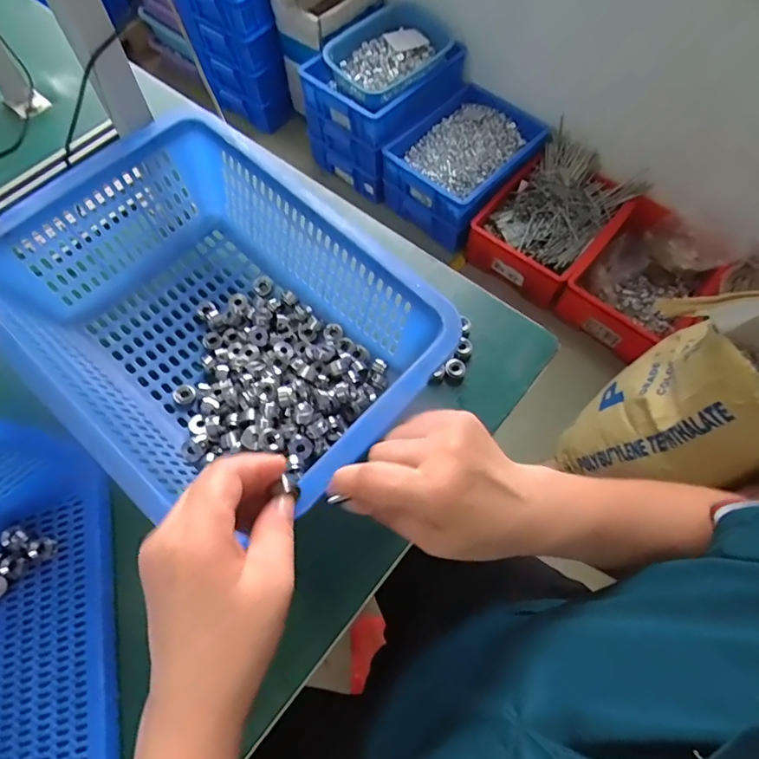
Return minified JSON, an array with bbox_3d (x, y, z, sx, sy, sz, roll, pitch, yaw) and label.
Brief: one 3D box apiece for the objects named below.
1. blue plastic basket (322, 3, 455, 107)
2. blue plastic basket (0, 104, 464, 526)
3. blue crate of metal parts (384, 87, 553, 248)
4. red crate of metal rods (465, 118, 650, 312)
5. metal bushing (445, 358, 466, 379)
[{"bbox_3d":[0.009,-0.976,1.487,0.264,0.116,0.398,33,69,13],"label":"blue plastic basket"},{"bbox_3d":[-0.143,-0.045,0.443,0.356,0.122,0.269,42,71,17],"label":"blue plastic basket"},{"bbox_3d":[0.268,-0.691,1.566,0.337,0.182,0.526,37,70,15],"label":"blue crate of metal parts"},{"bbox_3d":[0.535,-0.510,1.491,0.346,0.171,0.576,38,70,15],"label":"red crate of metal rods"},{"bbox_3d":[0.076,-0.011,0.492,0.020,0.013,0.019,0,65,-1],"label":"metal bushing"}]

